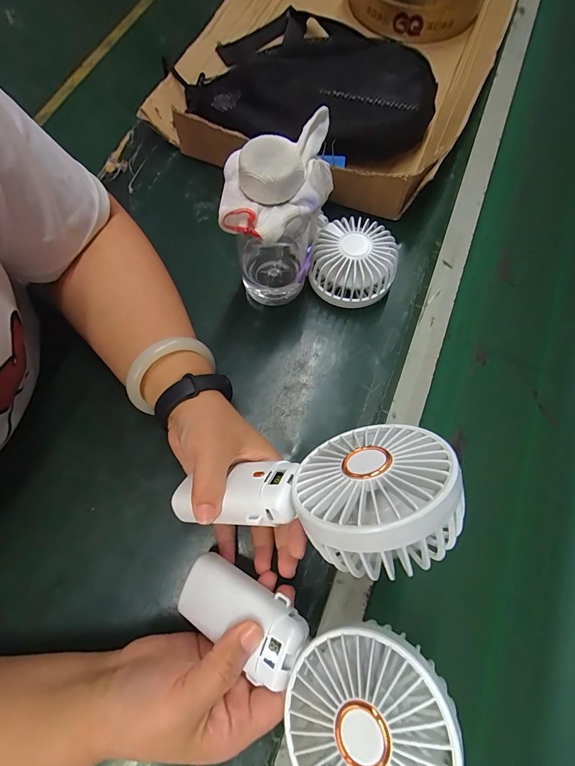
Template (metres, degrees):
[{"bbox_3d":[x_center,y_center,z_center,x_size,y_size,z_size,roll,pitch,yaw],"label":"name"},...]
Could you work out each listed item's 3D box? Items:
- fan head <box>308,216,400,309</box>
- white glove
[{"bbox_3d":[0.066,-0.117,0.358,0.079,0.053,0.074,2,72,-6],"label":"fan head"},{"bbox_3d":[-0.006,-0.159,0.258,0.078,0.042,0.120,8,72,-4],"label":"white glove"}]

